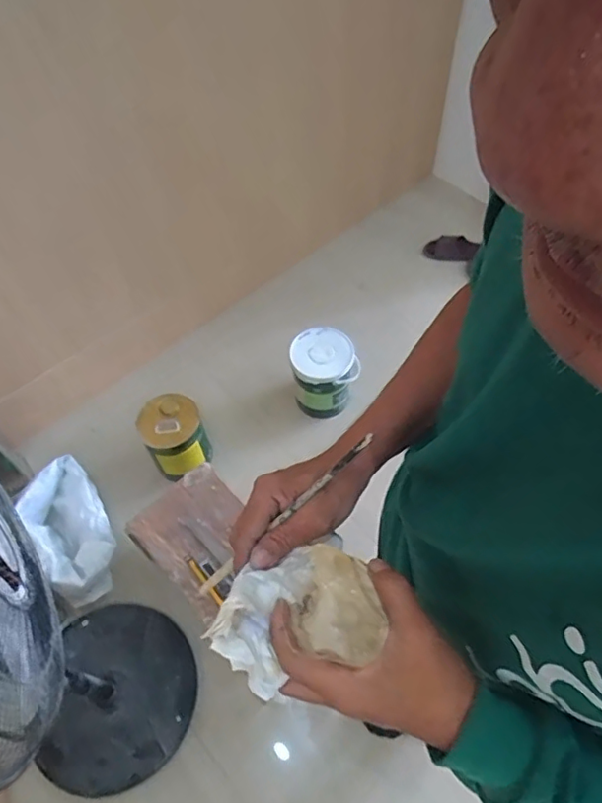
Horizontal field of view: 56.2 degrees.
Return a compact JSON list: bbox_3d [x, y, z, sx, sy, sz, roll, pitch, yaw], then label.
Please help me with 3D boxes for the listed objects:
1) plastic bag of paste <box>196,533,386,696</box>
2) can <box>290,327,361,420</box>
[{"bbox_3d":[-0.004,0.149,0.394,0.112,0.059,0.082,-20,60,-10],"label":"plastic bag of paste"},{"bbox_3d":[0.060,-0.068,1.596,0.166,0.233,0.157,-1,59,2],"label":"can"}]

